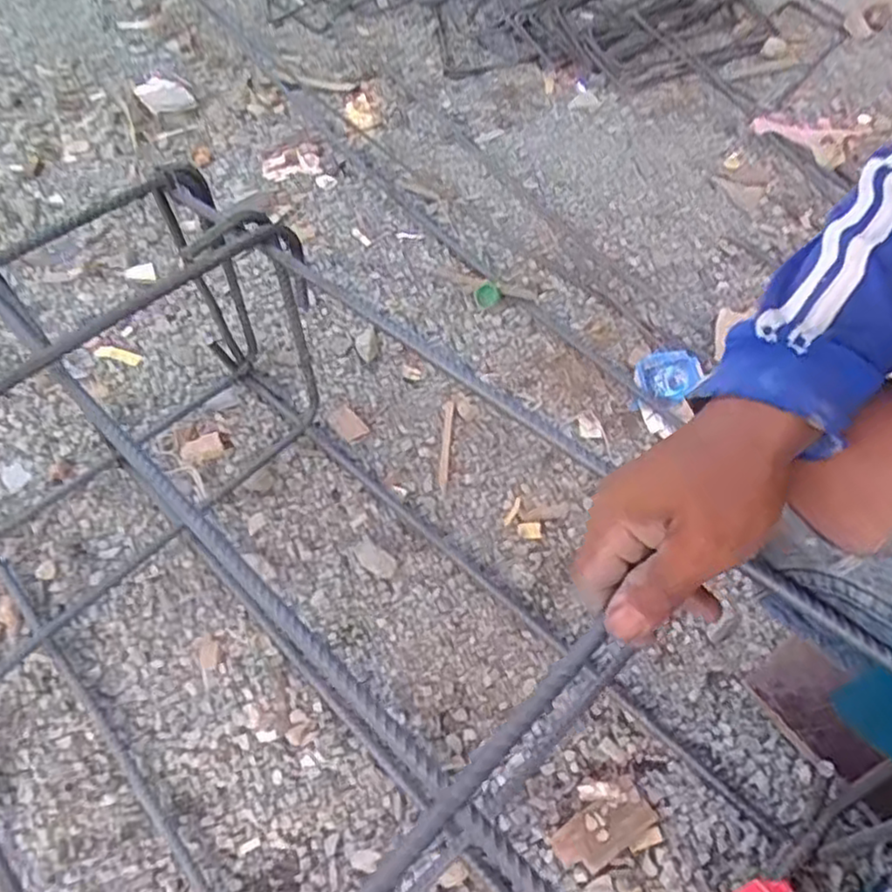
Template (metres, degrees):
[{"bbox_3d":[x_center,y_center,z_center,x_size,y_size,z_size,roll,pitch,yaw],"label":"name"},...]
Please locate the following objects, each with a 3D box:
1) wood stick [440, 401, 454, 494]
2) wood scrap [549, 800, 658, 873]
[{"bbox_3d":[0.001,-0.001,0.738,0.011,0.004,0.113,2,56,2],"label":"wood stick"},{"bbox_3d":[0.119,0.289,0.529,0.078,0.008,0.035,-29,60,-17],"label":"wood scrap"}]

